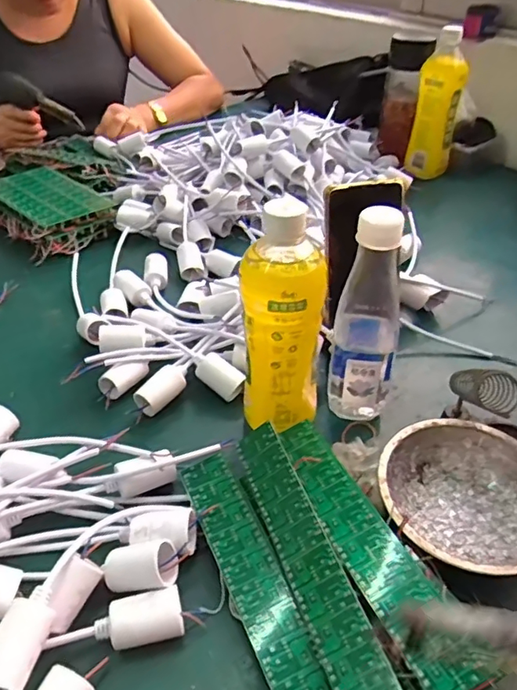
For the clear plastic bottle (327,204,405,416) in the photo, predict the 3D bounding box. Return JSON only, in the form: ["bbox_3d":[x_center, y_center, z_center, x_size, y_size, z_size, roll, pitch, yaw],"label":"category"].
[{"bbox_3d":[0.091,-0.018,0.446,0.054,0.193,0.059,13,42,14],"label":"clear plastic bottle"}]

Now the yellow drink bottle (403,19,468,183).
[{"bbox_3d":[0.286,-0.382,0.856,0.062,0.220,0.064,-11,36,-13],"label":"yellow drink bottle"}]

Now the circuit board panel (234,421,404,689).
[{"bbox_3d":[0.031,0.138,0.349,0.038,0.006,0.200,-35,48,8],"label":"circuit board panel"}]

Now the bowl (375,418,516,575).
[{"bbox_3d":[0.154,0.115,0.397,0.127,0.041,0.129,-25,46,-26],"label":"bowl"}]

